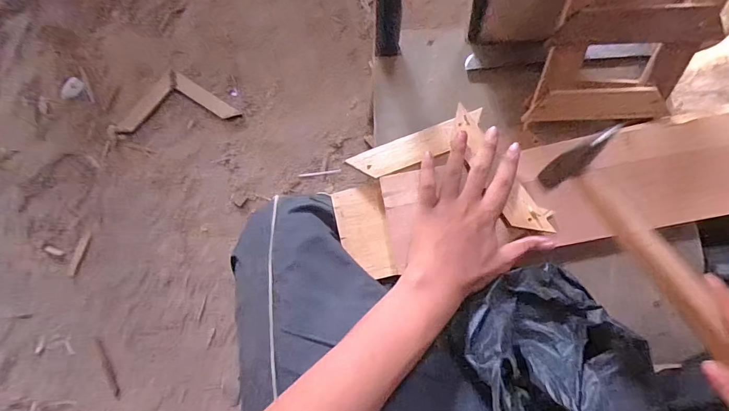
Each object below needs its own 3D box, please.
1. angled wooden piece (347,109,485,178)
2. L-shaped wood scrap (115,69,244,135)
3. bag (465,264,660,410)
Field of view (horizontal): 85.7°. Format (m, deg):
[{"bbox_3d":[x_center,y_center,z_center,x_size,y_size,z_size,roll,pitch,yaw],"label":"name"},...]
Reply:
[{"bbox_3d":[0.063,-0.069,0.451,0.157,0.012,0.035,-23,90,-1],"label":"angled wooden piece"},{"bbox_3d":[-0.431,-0.243,0.898,0.261,0.022,0.125,-10,83,-1],"label":"L-shaped wood scrap"},{"bbox_3d":[0.177,0.134,0.356,0.167,0.108,0.143,-10,83,-1],"label":"bag"}]

